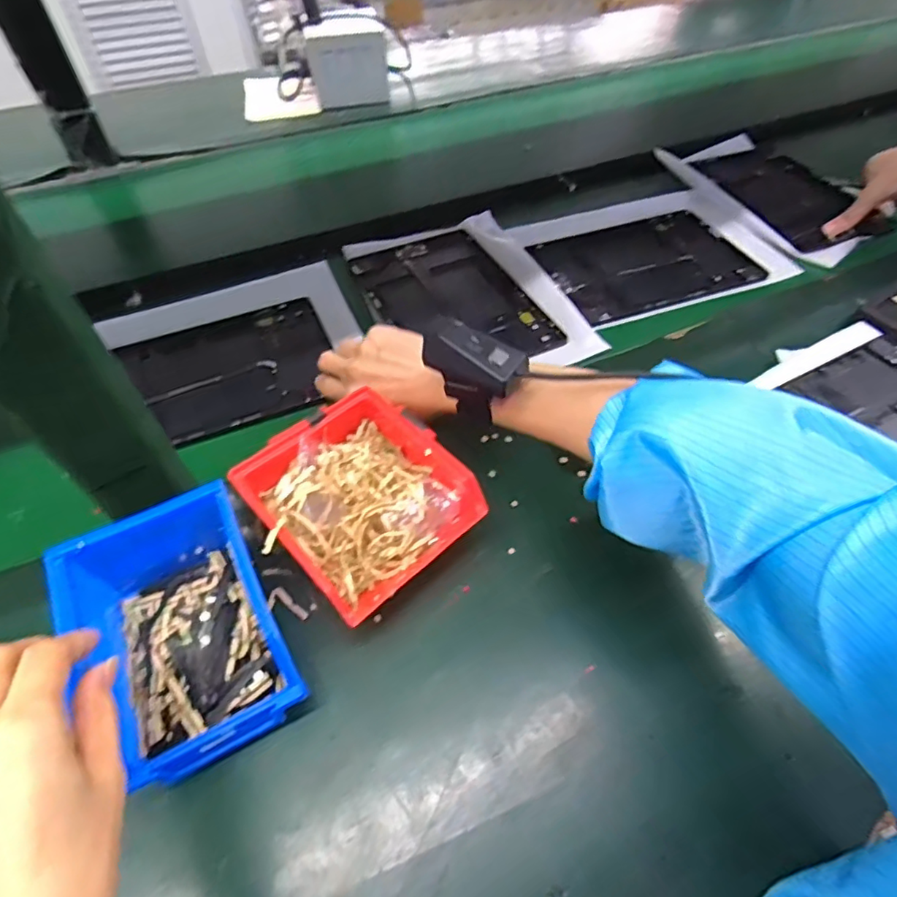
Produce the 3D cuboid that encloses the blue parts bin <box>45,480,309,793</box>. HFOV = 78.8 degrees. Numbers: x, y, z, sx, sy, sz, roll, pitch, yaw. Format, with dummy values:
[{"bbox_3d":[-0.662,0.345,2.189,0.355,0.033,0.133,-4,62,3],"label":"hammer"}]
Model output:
[{"bbox_3d":[-0.163,0.106,0.337,0.102,0.077,0.159,-24,55,-18],"label":"blue parts bin"}]

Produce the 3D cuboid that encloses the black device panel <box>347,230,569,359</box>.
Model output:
[{"bbox_3d":[0.000,-0.165,0.603,0.155,0.009,0.233,-21,55,-16],"label":"black device panel"}]

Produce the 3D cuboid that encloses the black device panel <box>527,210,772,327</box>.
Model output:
[{"bbox_3d":[0.229,-0.218,0.635,0.234,0.011,0.161,-19,54,-14],"label":"black device panel"}]

